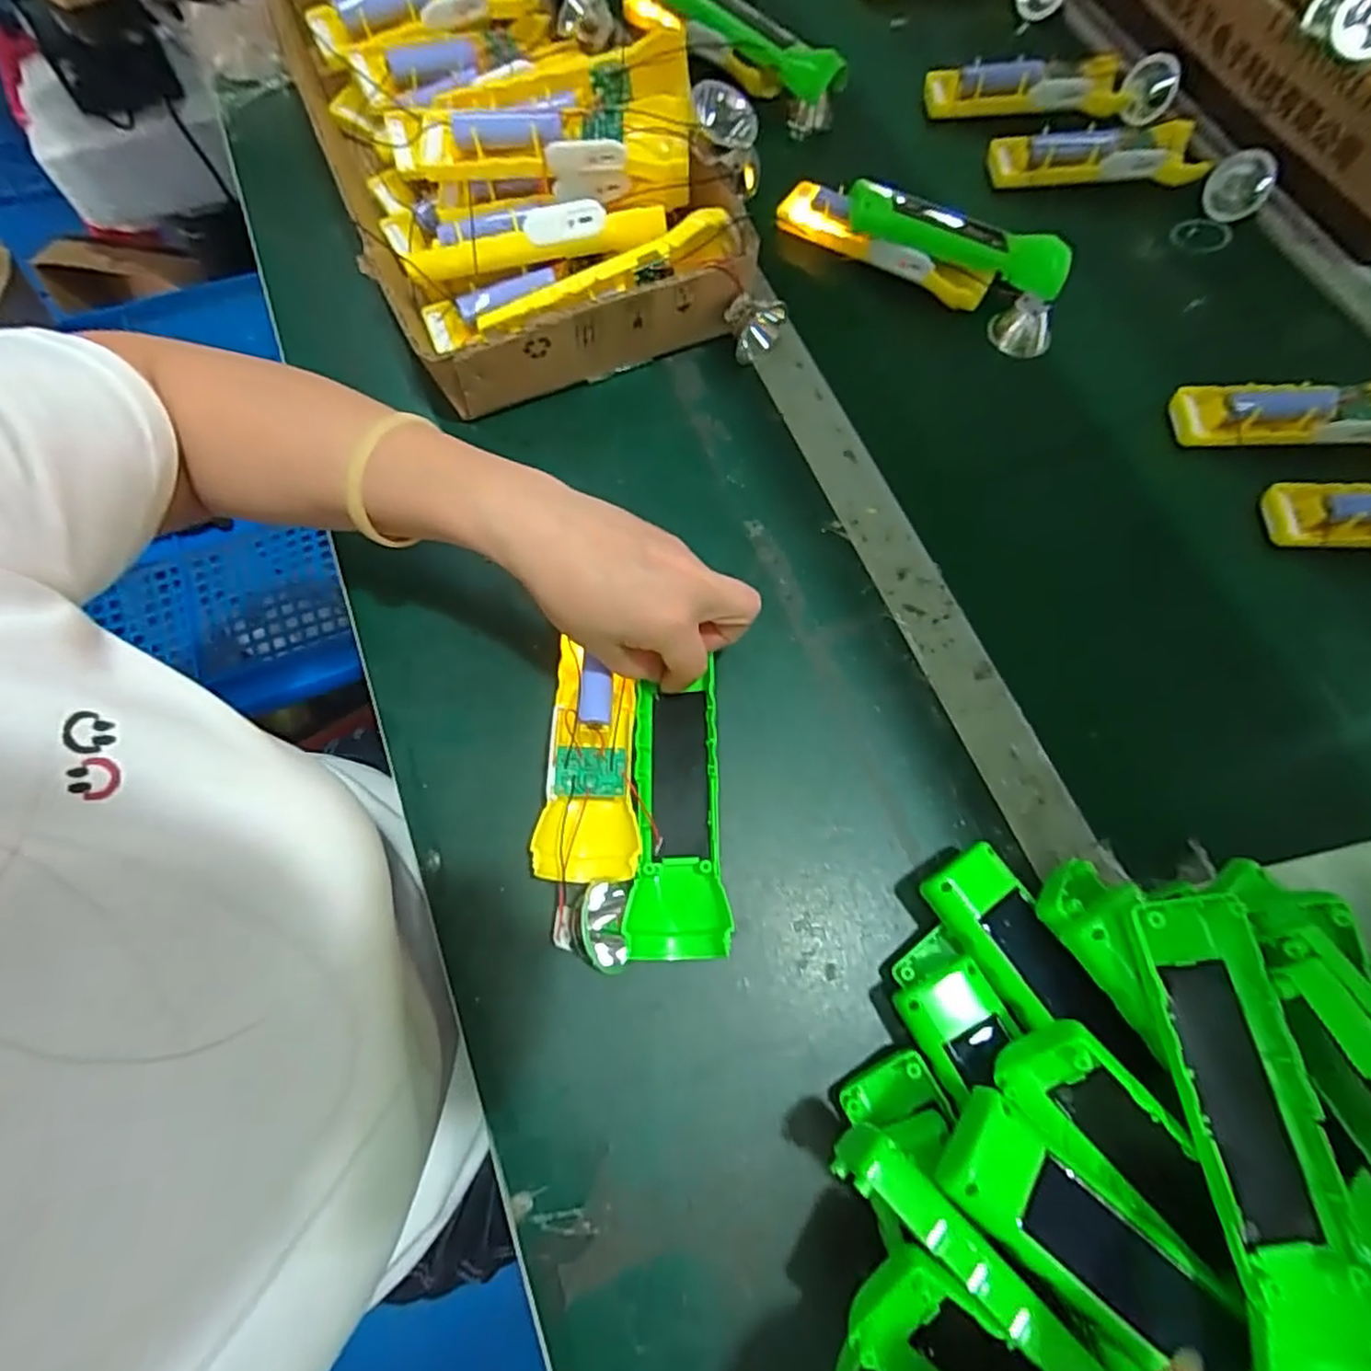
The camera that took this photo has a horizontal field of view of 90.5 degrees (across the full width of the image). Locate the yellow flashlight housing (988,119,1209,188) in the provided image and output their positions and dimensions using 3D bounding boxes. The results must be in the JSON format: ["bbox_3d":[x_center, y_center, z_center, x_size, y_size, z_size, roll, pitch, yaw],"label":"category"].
[{"bbox_3d":[0.328,-0.425,0.543,0.161,0.029,0.043,-3,70,-1],"label":"yellow flashlight housing"}]

